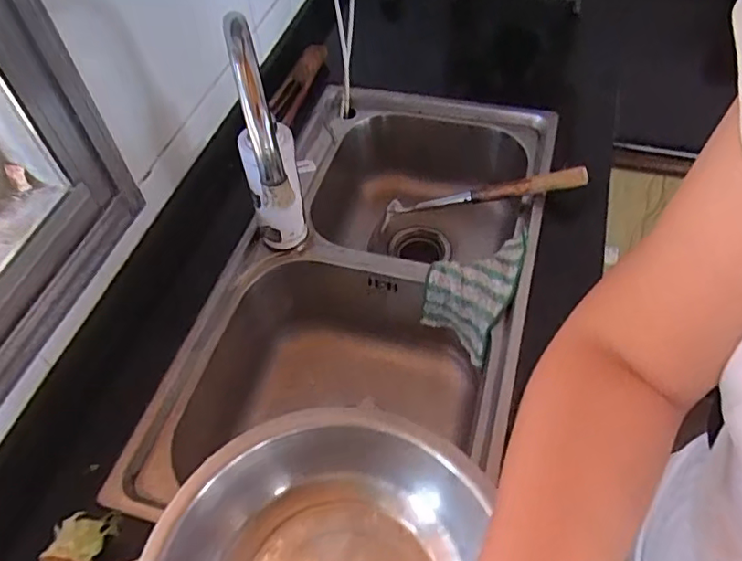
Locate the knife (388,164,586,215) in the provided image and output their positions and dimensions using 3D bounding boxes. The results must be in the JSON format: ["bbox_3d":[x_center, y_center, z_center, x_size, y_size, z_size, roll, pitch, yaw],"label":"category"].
[{"bbox_3d":[0.162,-0.131,0.867,0.312,0.030,0.021,-5,47,34],"label":"knife"}]

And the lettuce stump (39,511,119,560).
[{"bbox_3d":[-0.284,0.249,0.560,0.048,0.038,0.062,13,55,13],"label":"lettuce stump"}]

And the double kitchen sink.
[{"bbox_3d":[0.012,0.050,0.866,0.386,0.257,0.713,12,55,12],"label":"double kitchen sink"}]

